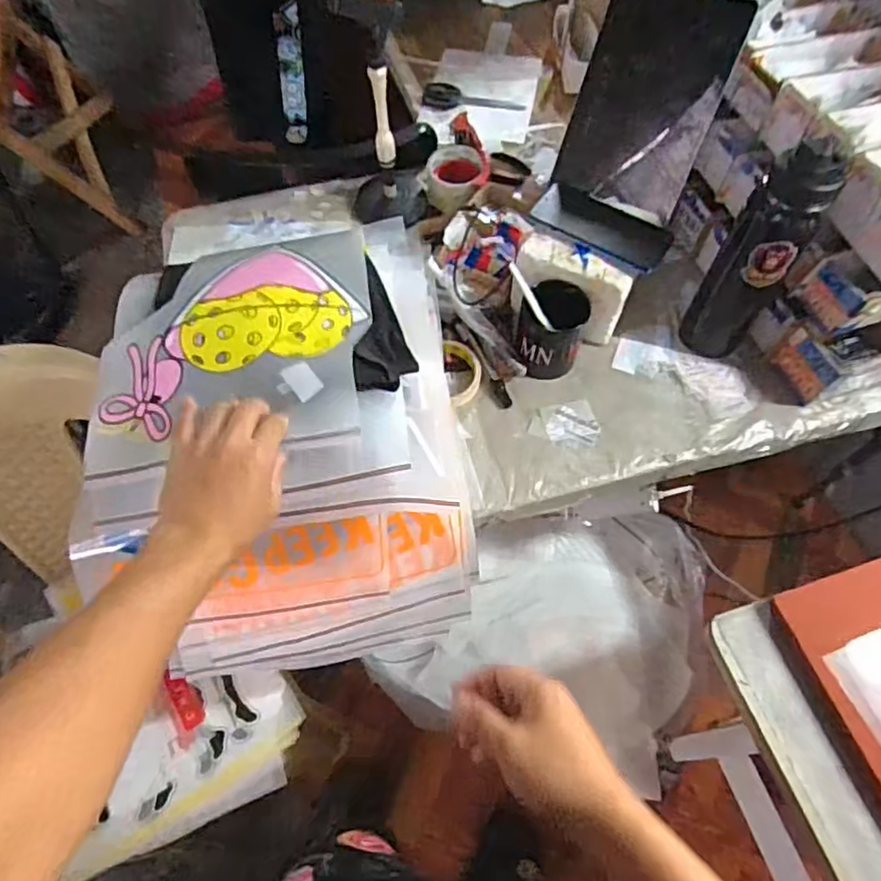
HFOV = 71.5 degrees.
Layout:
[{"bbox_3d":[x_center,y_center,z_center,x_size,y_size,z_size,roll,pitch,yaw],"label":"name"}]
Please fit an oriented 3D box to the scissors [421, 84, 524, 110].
[{"bbox_3d":[0.062,-0.646,1.155,0.187,0.021,0.073,2,61,0],"label":"scissors"}]

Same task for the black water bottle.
[{"bbox_3d":[0.379,-0.220,0.727,0.084,0.274,0.087,34,65,16],"label":"black water bottle"}]

